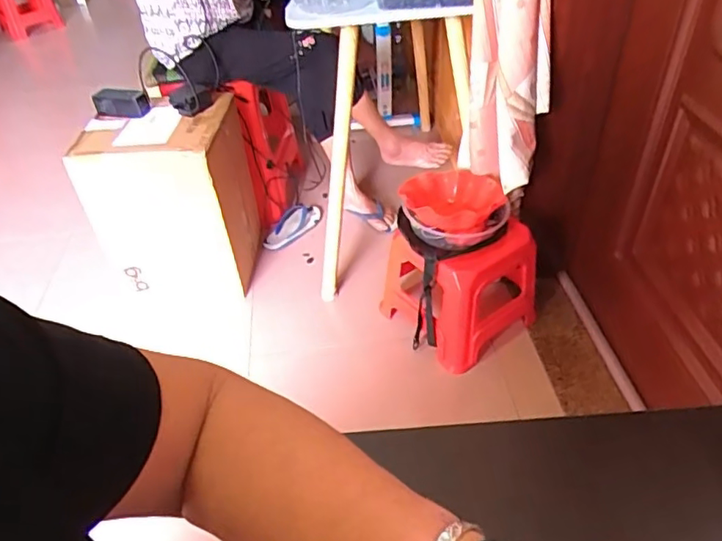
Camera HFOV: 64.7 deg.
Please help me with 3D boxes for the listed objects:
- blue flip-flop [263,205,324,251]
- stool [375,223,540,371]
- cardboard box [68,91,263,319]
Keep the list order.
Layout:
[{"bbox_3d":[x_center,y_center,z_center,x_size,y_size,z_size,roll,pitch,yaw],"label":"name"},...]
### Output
[{"bbox_3d":[-0.204,-0.161,1.825,0.103,0.060,0.254,21,47,26],"label":"blue flip-flop"},{"bbox_3d":[0.231,0.015,1.403,0.262,0.295,0.304,-30,47,-26],"label":"stool"},{"bbox_3d":[-0.509,-0.181,1.569,0.367,0.461,0.335,1,42,6],"label":"cardboard box"}]

